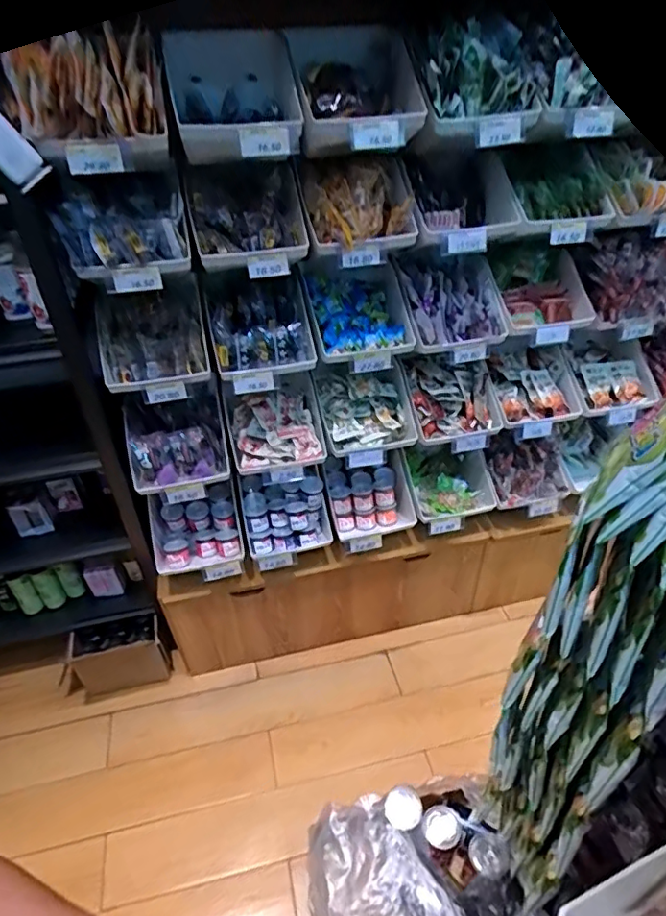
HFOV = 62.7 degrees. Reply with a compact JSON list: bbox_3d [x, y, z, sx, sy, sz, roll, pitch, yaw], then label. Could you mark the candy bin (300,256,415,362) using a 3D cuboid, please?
[{"bbox_3d":[0.049,-0.346,1.246,0.226,0.127,0.265,-6,39,-6],"label":"candy bin"}]

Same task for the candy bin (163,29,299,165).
[{"bbox_3d":[-0.173,-0.636,0.958,0.211,0.166,0.302,-7,39,-7],"label":"candy bin"}]

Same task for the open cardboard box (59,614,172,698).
[{"bbox_3d":[-0.609,0.567,1.552,0.258,0.199,0.124,-7,39,-7],"label":"open cardboard box"}]

